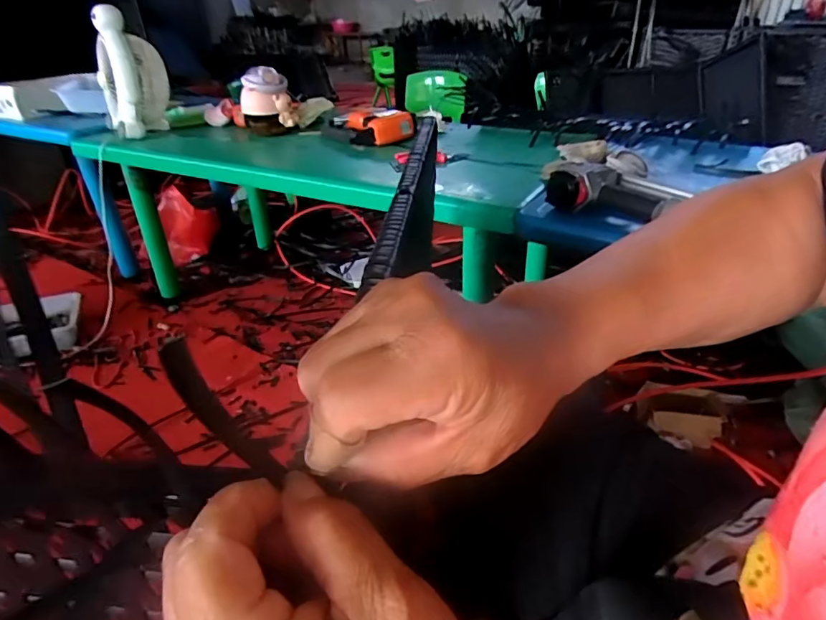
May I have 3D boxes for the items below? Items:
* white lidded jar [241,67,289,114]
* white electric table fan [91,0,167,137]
[{"bbox_3d":[-0.364,-0.535,1.227,0.108,0.099,0.122,-5,32,-10],"label":"white lidded jar"},{"bbox_3d":[-0.713,-0.605,1.282,0.154,0.274,0.207,-13,34,-22],"label":"white electric table fan"}]

